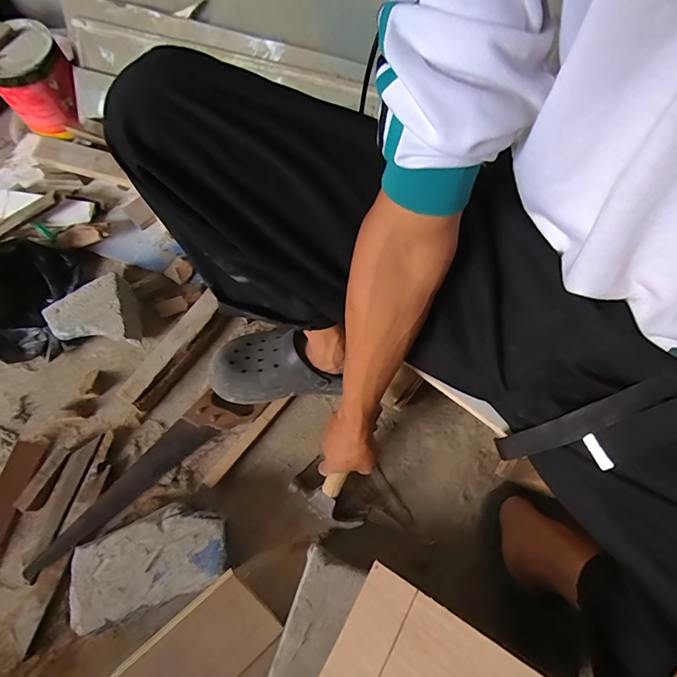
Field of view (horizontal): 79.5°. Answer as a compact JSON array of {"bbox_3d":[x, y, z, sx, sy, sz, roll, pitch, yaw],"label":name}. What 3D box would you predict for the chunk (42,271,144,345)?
[{"bbox_3d":[-0.422,-0.042,0.715,0.131,0.072,0.124,-8,69,-5],"label":"chunk"}]

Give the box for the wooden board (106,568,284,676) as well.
[{"bbox_3d":[-0.193,0.424,0.542,0.212,0.019,0.133,-37,110,-11],"label":"wooden board"}]

